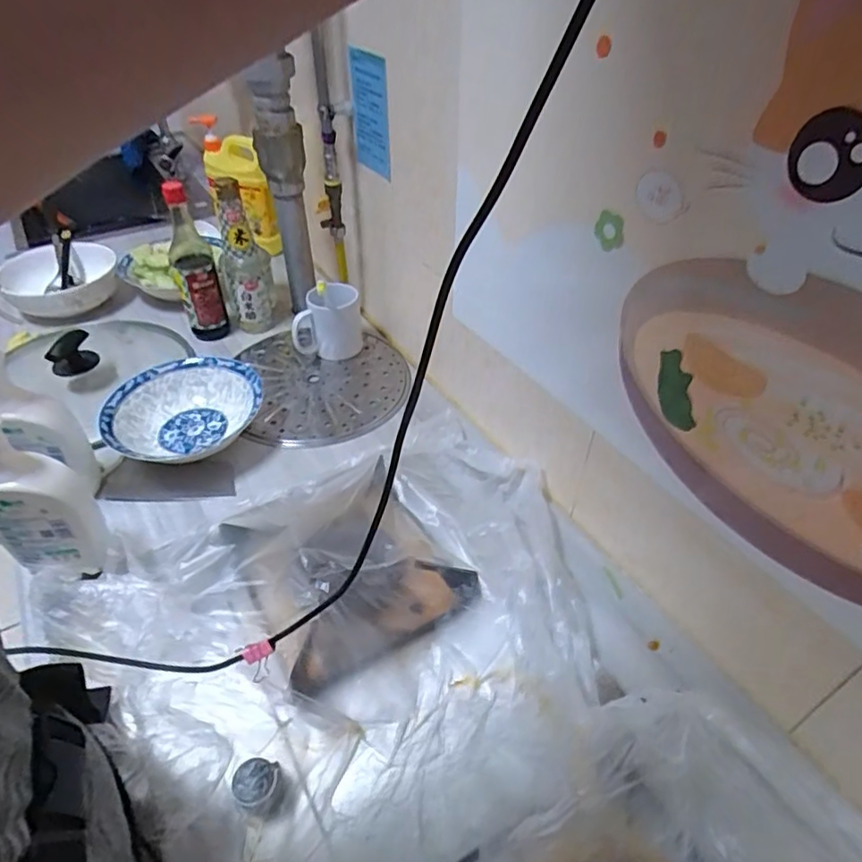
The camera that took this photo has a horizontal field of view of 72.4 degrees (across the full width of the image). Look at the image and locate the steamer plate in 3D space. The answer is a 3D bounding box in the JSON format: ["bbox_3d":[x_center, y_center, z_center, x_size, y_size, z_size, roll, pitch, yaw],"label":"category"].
[{"bbox_3d":[-0.163,-0.076,0.922,0.251,0.014,0.266,1,43,-1],"label":"steamer plate"}]

